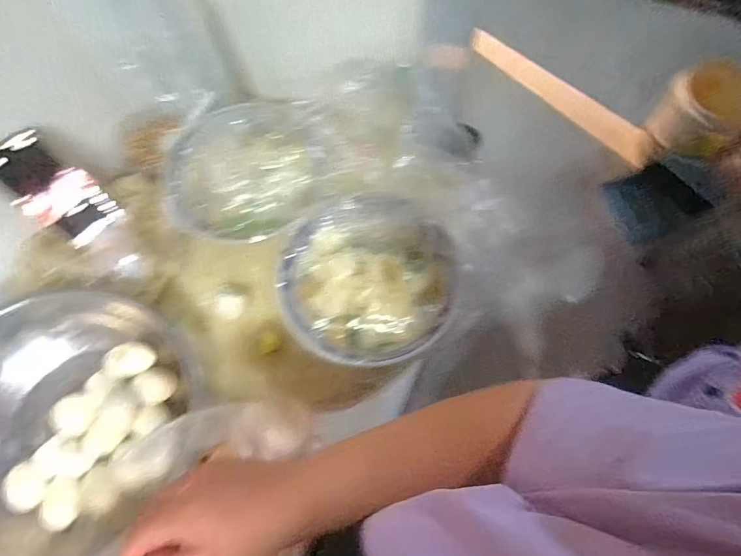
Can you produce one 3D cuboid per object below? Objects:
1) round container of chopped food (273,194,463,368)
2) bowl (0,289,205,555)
[{"bbox_3d":[-0.006,0.003,0.475,0.214,0.059,0.186,2,70,1],"label":"round container of chopped food"},{"bbox_3d":[-0.355,0.166,0.452,0.267,0.088,0.301,16,71,6],"label":"bowl"}]

